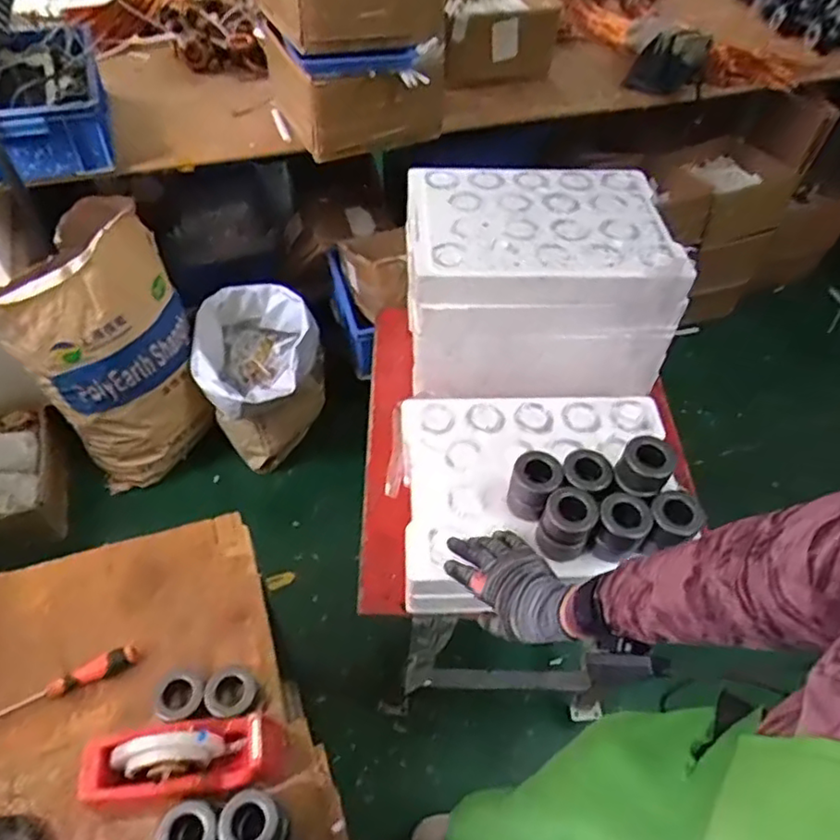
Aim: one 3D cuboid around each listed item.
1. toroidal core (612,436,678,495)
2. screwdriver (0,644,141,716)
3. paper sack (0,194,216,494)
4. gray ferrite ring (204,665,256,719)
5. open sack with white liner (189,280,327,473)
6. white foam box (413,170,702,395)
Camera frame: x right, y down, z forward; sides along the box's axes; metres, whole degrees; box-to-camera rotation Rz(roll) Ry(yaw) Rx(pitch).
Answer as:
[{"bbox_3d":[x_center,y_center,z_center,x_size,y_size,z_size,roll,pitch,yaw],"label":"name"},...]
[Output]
[{"bbox_3d":[0.277,0.056,0.770,0.062,0.041,0.066,30,55,20],"label":"toroidal core"},{"bbox_3d":[-0.469,0.338,0.783,0.228,0.024,0.031,-19,54,-17],"label":"screwdriver"},{"bbox_3d":[-0.767,-0.183,1.574,0.362,0.615,0.358,-13,53,-14],"label":"paper sack"},{"bbox_3d":[-0.235,0.336,0.776,0.058,0.034,0.061,2,51,-2],"label":"gray ferrite ring"},{"bbox_3d":[-0.420,-0.103,1.713,0.328,0.403,0.298,-14,53,-14],"label":"open sack with white liner"},{"bbox_3d":[0.178,-0.214,0.997,0.377,0.231,0.295,0,51,-3],"label":"white foam box"}]

